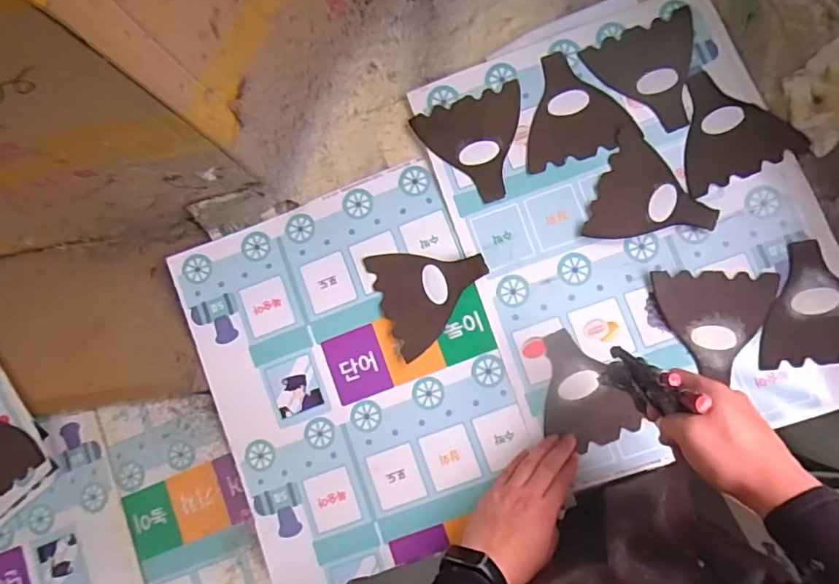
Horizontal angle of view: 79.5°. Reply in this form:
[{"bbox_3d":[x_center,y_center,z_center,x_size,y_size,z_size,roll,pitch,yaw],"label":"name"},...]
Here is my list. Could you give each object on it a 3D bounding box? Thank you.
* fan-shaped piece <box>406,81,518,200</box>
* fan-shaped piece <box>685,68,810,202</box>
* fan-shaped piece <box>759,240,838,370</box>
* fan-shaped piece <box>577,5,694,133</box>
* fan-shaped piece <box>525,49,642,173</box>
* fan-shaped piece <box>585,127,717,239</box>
[{"bbox_3d":[0.073,-0.176,0.617,0.129,0.006,0.129,-17,83,6],"label":"fan-shaped piece"},{"bbox_3d":[0.358,-0.195,0.588,0.129,0.008,0.130,-22,82,6],"label":"fan-shaped piece"},{"bbox_3d":[0.437,0.012,0.554,0.130,0.009,0.132,-7,84,10],"label":"fan-shaped piece"},{"bbox_3d":[0.279,-0.257,0.603,0.126,0.006,0.132,-19,83,6],"label":"fan-shaped piece"},{"bbox_3d":[0.182,-0.225,0.610,0.127,0.005,0.130,-16,86,6],"label":"fan-shaped piece"},{"bbox_3d":[0.275,-0.111,0.586,0.129,0.010,0.127,19,88,9],"label":"fan-shaped piece"}]

